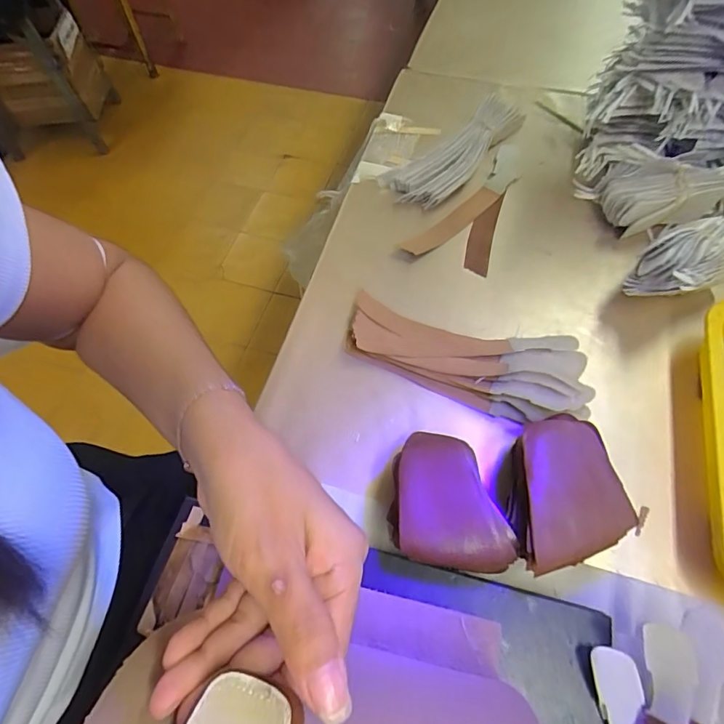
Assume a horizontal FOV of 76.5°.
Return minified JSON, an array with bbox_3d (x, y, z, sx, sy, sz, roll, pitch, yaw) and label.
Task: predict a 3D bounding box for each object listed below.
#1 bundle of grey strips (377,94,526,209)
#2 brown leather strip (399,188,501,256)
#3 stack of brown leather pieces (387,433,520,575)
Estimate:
[{"bbox_3d":[0.113,-0.250,0.544,0.072,0.024,0.199,39,68,20],"label":"bundle of grey strips"},{"bbox_3d":[0.098,-0.151,0.489,0.129,0.006,0.025,-36,66,-18],"label":"brown leather strip"},{"bbox_3d":[0.065,0.098,0.332,0.085,0.059,0.093,7,61,5],"label":"stack of brown leather pieces"}]

